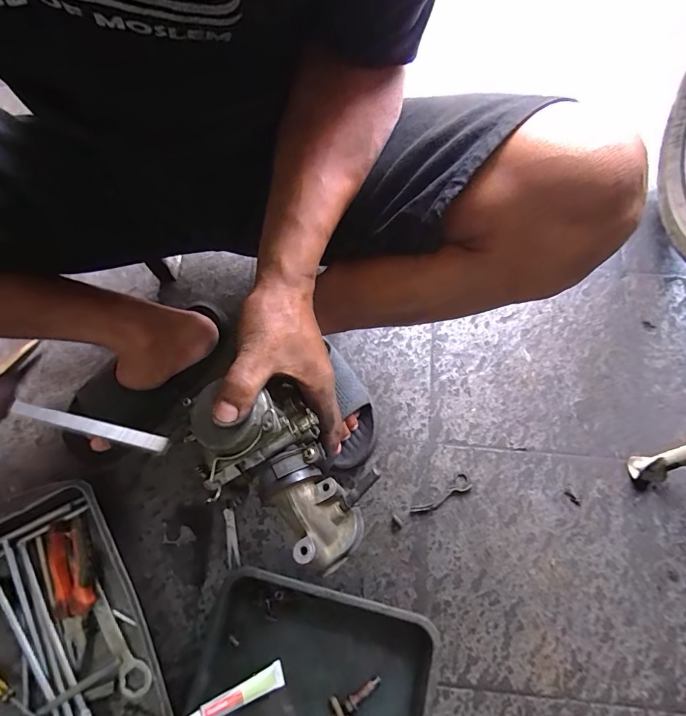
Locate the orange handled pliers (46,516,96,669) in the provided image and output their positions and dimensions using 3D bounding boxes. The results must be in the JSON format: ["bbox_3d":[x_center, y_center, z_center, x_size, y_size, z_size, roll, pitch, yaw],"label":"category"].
[{"bbox_3d":[-0.344,0.293,0.510,0.062,0.017,0.166,-19,77,-4],"label":"orange handled pliers"}]

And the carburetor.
[{"bbox_3d":[-0.049,0.086,0.290,0.081,0.057,0.144,-25,77,-5],"label":"carburetor"}]

